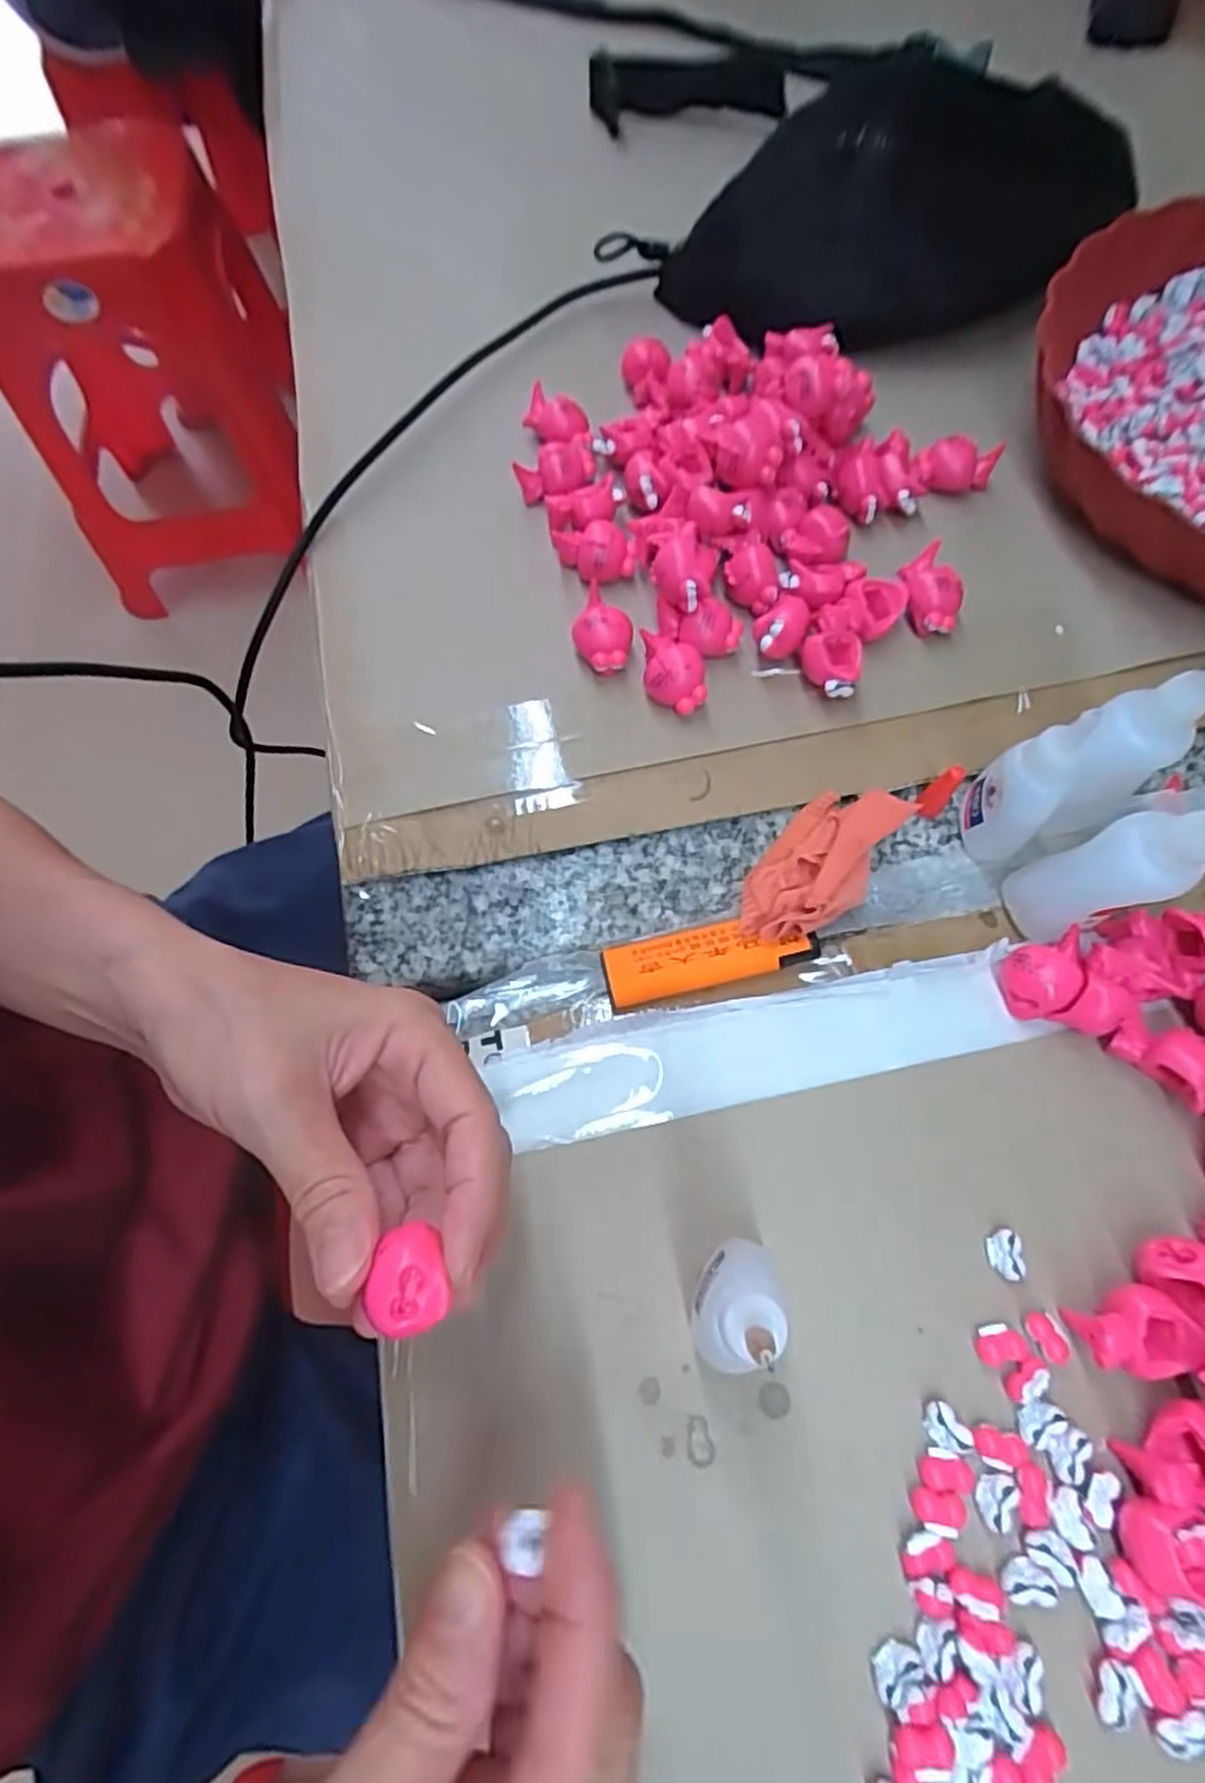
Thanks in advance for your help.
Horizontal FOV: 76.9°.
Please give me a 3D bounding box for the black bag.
[{"bbox_3d":[0.155,-0.353,0.385,0.234,0.069,0.101,-9,68,-1],"label":"black bag"}]

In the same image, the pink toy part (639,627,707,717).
[{"bbox_3d":[0.030,-0.093,0.323,0.024,0.023,0.031,-4,68,0],"label":"pink toy part"}]

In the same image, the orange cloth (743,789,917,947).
[{"bbox_3d":[0.083,-0.010,0.292,0.038,0.023,0.074,35,73,14],"label":"orange cloth"}]

